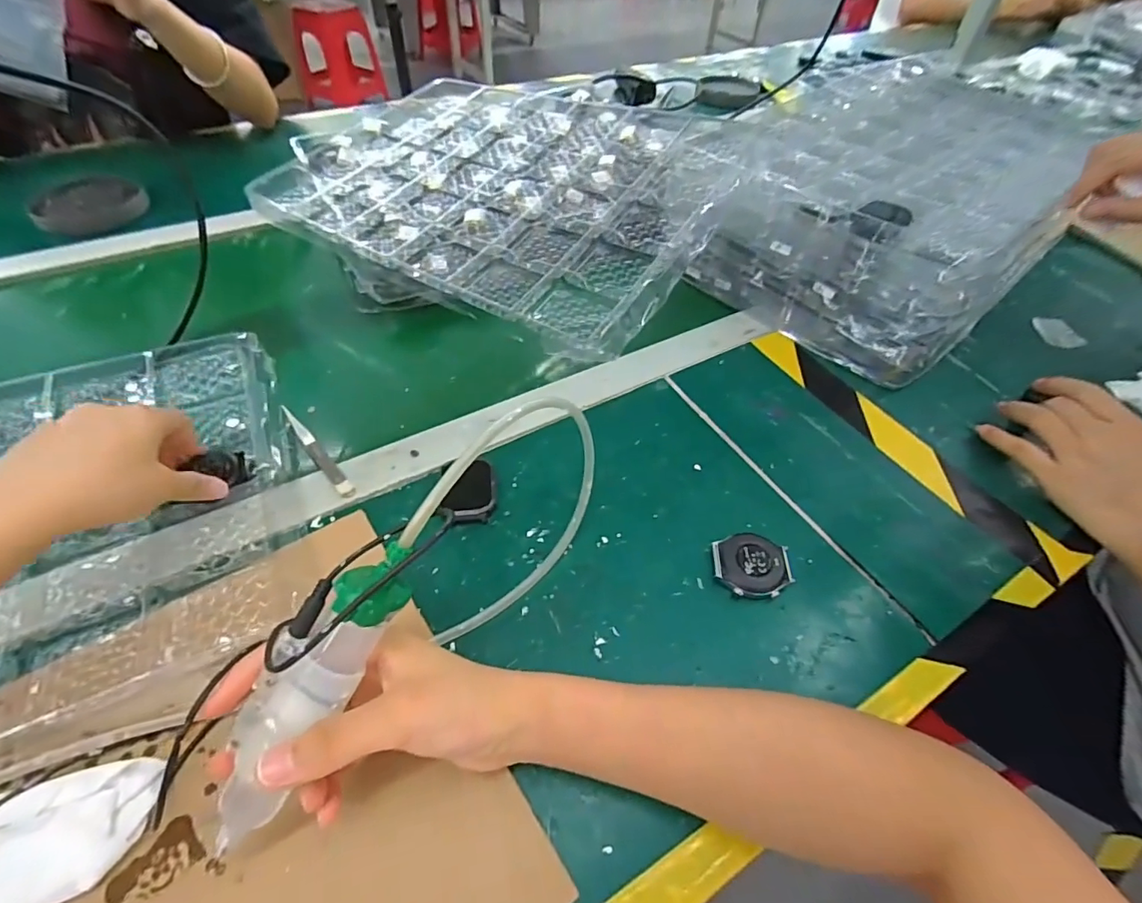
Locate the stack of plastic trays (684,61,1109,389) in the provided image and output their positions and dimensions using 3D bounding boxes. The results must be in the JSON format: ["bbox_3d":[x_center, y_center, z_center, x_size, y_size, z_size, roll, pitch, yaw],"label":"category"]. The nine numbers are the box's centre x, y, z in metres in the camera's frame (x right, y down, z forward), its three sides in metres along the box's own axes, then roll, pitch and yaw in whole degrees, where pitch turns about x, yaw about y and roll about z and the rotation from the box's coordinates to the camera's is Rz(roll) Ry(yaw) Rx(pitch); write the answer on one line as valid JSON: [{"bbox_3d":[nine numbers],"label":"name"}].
[{"bbox_3d":[0.351,-0.283,0.578,0.424,0.118,0.306,-35,62,-27],"label":"stack of plastic trays"}]

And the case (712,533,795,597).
[{"bbox_3d":[0.124,0.078,0.348,0.052,0.013,0.042,1,52,-2],"label":"case"}]

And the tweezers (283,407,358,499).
[{"bbox_3d":[-0.200,-0.002,0.400,0.010,0.004,0.111,-35,61,-26],"label":"tweezers"}]

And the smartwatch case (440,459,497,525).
[{"bbox_3d":[-0.075,0.028,0.380,0.039,0.013,0.054,-5,52,-7],"label":"smartwatch case"}]

